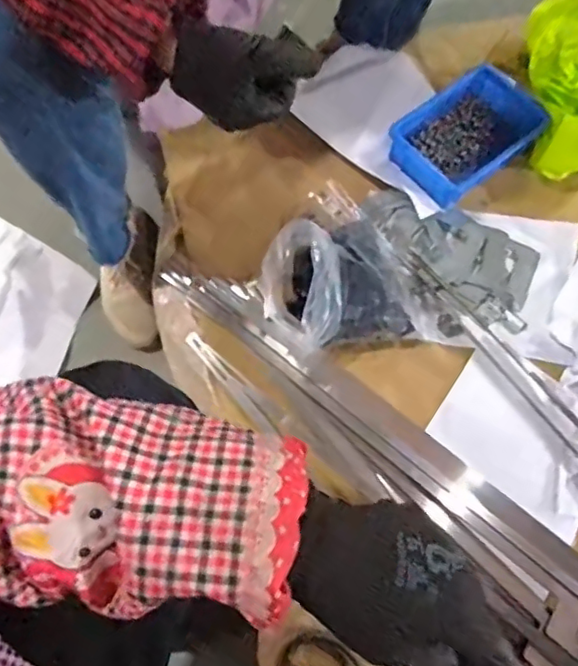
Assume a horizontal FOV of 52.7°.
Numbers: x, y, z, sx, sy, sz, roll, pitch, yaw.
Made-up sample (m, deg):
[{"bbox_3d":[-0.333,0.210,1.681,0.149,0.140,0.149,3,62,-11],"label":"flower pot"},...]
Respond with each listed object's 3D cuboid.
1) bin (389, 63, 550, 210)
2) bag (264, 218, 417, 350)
[{"bbox_3d":[0.253,-0.286,0.840,0.205,0.062,0.149,-38,76,-12],"label":"bin"},{"bbox_3d":[0.061,-0.061,0.731,0.184,0.107,0.145,-12,72,-4],"label":"bag"}]

